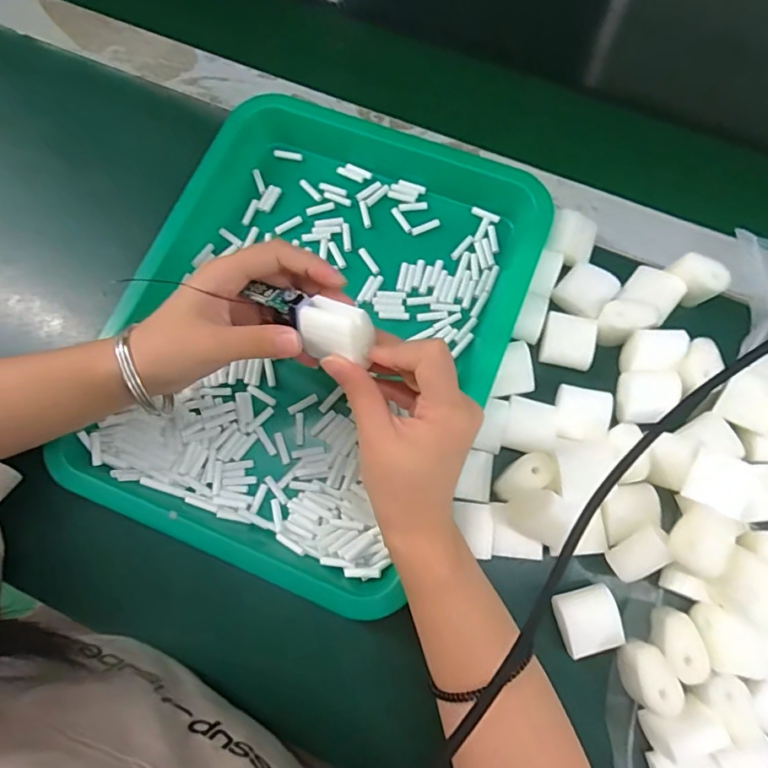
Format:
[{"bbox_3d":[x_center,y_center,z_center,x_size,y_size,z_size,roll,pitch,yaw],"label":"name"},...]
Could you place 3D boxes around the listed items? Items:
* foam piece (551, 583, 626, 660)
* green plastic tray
[{"bbox_3d":[0.125,0.146,0.316,0.036,0.015,0.036,-15,73,-3],"label":"foam piece"},{"bbox_3d":[-0.053,-0.043,0.360,0.263,0.036,0.329,20,75,8],"label":"green plastic tray"}]

